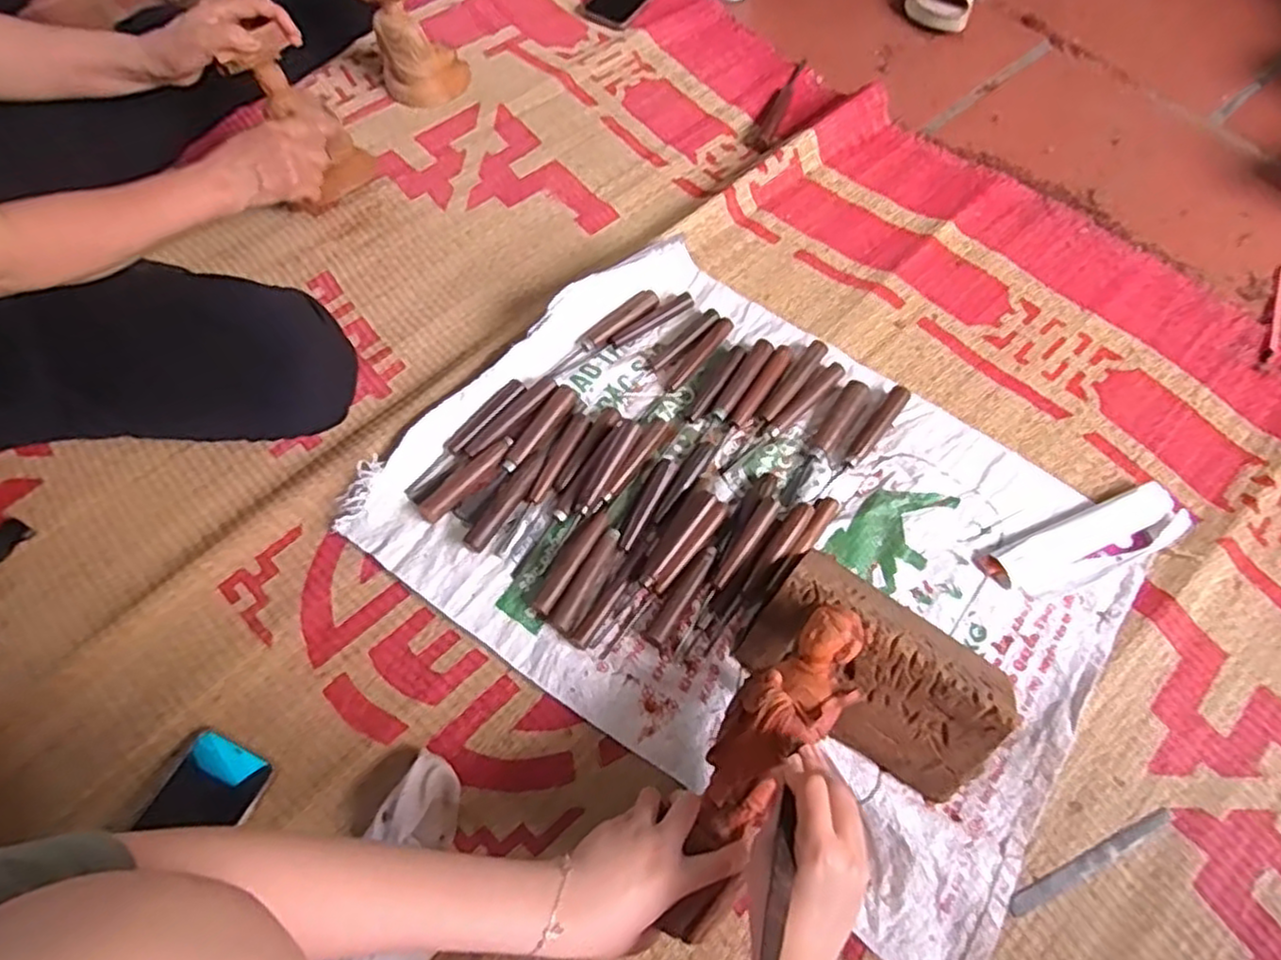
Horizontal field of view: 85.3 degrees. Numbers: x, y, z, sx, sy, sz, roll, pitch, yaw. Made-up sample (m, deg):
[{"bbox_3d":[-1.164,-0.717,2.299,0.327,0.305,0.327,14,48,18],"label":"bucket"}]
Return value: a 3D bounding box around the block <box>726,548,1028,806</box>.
[{"bbox_3d":[0.208,0.156,0.595,0.211,0.068,0.136,37,70,15],"label":"block"}]

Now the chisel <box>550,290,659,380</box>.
[{"bbox_3d":[-0.041,-0.165,0.771,0.149,0.015,0.021,-37,71,-16],"label":"chisel"}]

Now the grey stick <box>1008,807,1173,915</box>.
[{"bbox_3d":[0.369,0.311,0.566,0.160,0.007,0.015,-23,67,-10],"label":"grey stick"}]

